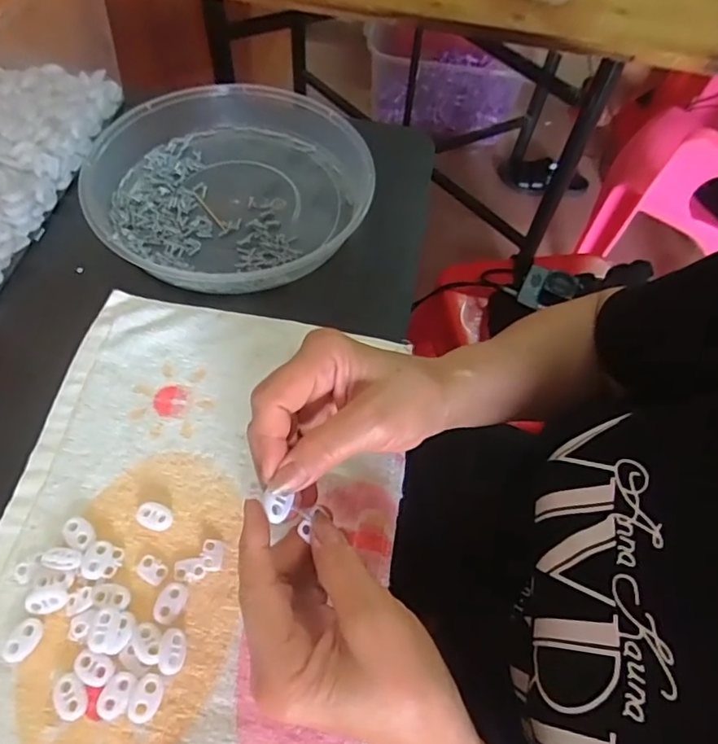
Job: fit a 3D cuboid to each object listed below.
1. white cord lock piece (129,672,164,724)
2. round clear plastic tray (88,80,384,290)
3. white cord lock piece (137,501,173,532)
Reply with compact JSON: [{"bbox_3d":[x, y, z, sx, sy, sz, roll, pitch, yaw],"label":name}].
[{"bbox_3d":[-0.111,0.171,0.290,0.014,0.006,0.022,9,60,1],"label":"white cord lock piece"},{"bbox_3d":[-0.110,-0.163,0.476,0.229,0.039,0.231,2,60,-3],"label":"round clear plastic tray"},{"bbox_3d":[-0.125,0.089,0.339,0.021,0.005,0.015,22,61,8],"label":"white cord lock piece"}]

